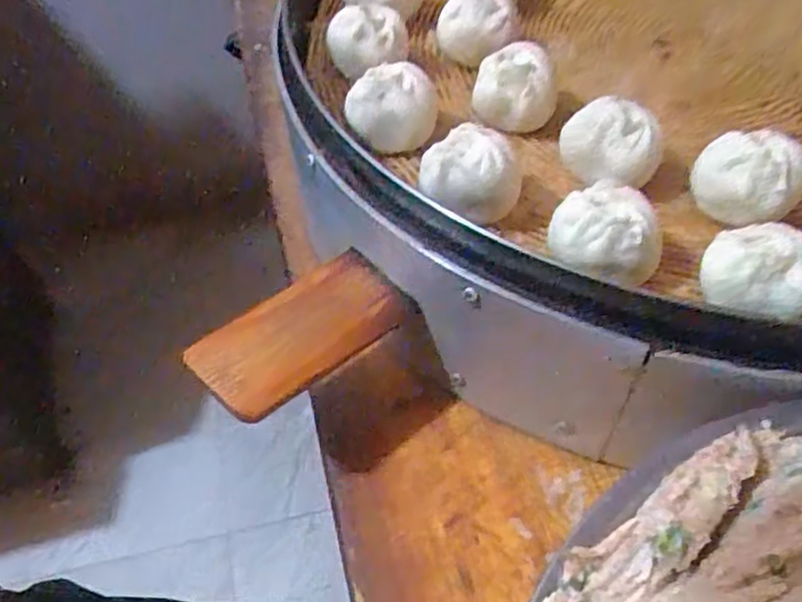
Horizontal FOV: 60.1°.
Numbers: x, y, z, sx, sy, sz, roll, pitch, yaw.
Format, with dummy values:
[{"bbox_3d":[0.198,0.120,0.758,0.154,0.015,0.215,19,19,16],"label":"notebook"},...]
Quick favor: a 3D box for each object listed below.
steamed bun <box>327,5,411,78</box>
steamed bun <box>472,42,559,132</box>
[{"bbox_3d":[-0.018,-0.139,0.361,0.037,0.035,0.040,8,53,6],"label":"steamed bun"},{"bbox_3d":[0.054,-0.101,0.323,0.038,0.031,0.038,8,53,6],"label":"steamed bun"}]

